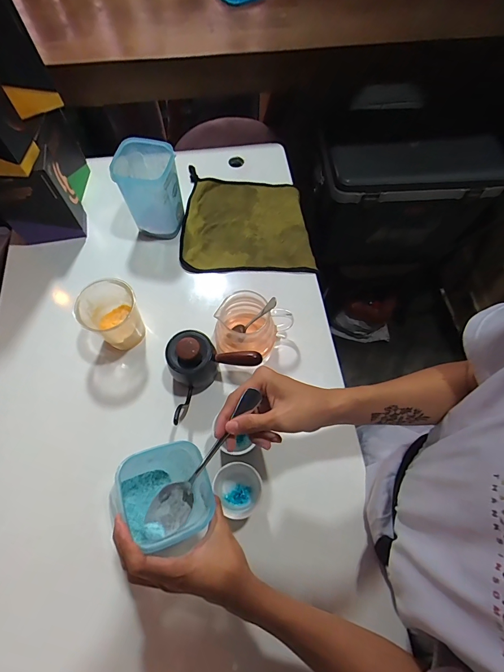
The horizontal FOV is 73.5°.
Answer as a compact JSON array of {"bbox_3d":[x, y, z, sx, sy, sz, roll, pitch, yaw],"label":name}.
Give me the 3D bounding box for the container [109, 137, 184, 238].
[{"bbox_3d":[-0.189,-0.270,0.632,0.105,0.133,0.100,-7,66,-5],"label":"container"}]

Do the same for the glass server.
[{"bbox_3d":[-0.005,-0.008,0.553,0.095,0.102,0.104,35,69,13],"label":"glass server"}]

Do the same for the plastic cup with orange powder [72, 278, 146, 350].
[{"bbox_3d":[-0.226,-0.034,0.547,0.078,0.095,0.094,-15,67,-8],"label":"plastic cup with orange powder"}]

